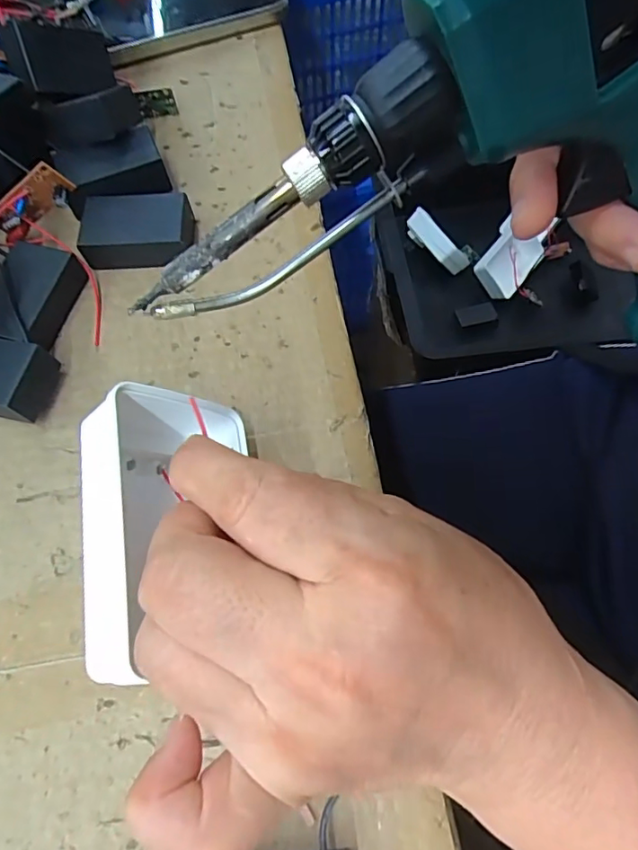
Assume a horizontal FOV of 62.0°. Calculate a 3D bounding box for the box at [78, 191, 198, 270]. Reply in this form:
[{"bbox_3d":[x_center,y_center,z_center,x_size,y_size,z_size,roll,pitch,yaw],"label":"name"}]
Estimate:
[{"bbox_3d":[-0.084,-0.090,0.248,0.048,0.018,0.030,1,69,3],"label":"box"}]

